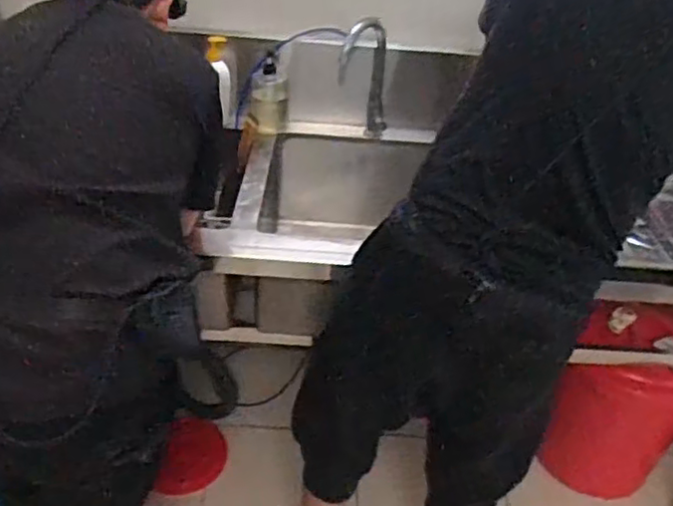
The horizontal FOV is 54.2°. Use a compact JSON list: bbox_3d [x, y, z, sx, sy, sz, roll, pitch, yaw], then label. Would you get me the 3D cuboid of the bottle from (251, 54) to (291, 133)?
[{"bbox_3d":[-0.173,-0.400,1.683,0.099,0.176,0.071,0,34,-8],"label":"bottle"}]

